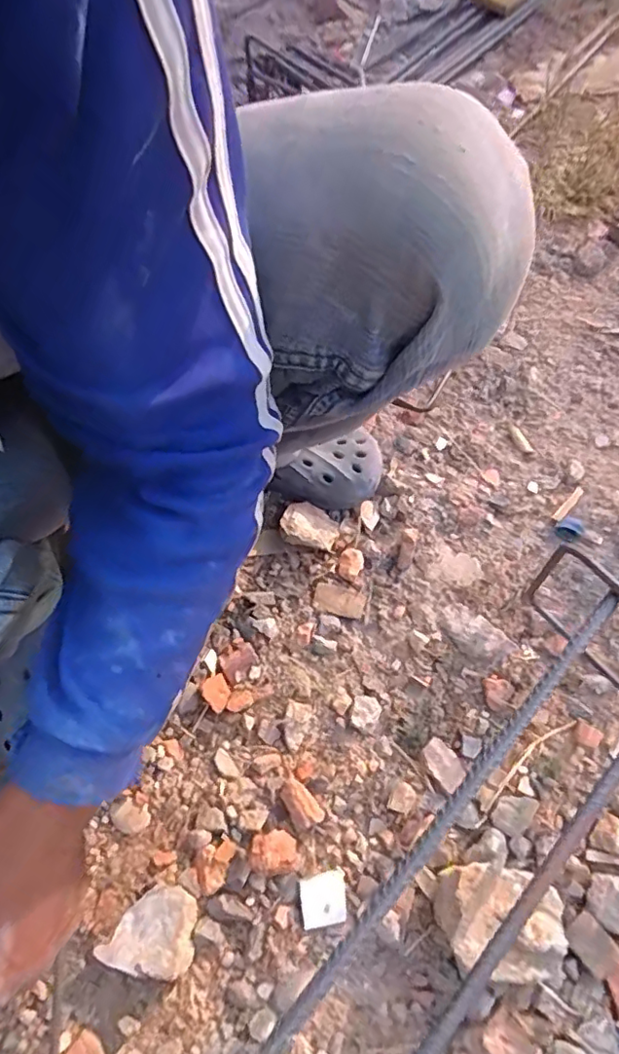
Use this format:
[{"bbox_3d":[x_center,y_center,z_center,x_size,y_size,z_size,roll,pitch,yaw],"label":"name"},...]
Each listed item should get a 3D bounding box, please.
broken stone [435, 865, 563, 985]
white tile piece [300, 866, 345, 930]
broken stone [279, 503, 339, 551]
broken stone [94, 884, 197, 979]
[{"bbox_3d":[0.145,0.300,0.438,0.096,0.053,0.070,9,65,7],"label":"broken stone"},{"bbox_3d":[0.011,0.300,0.462,0.037,0.013,0.036,-11,64,-3],"label":"white tile piece"},{"bbox_3d":[0.001,-0.001,0.585,0.055,0.029,0.041,18,66,11],"label":"broken stone"},{"bbox_3d":[-0.127,0.318,0.453,0.074,0.028,0.056,-3,64,1],"label":"broken stone"}]

